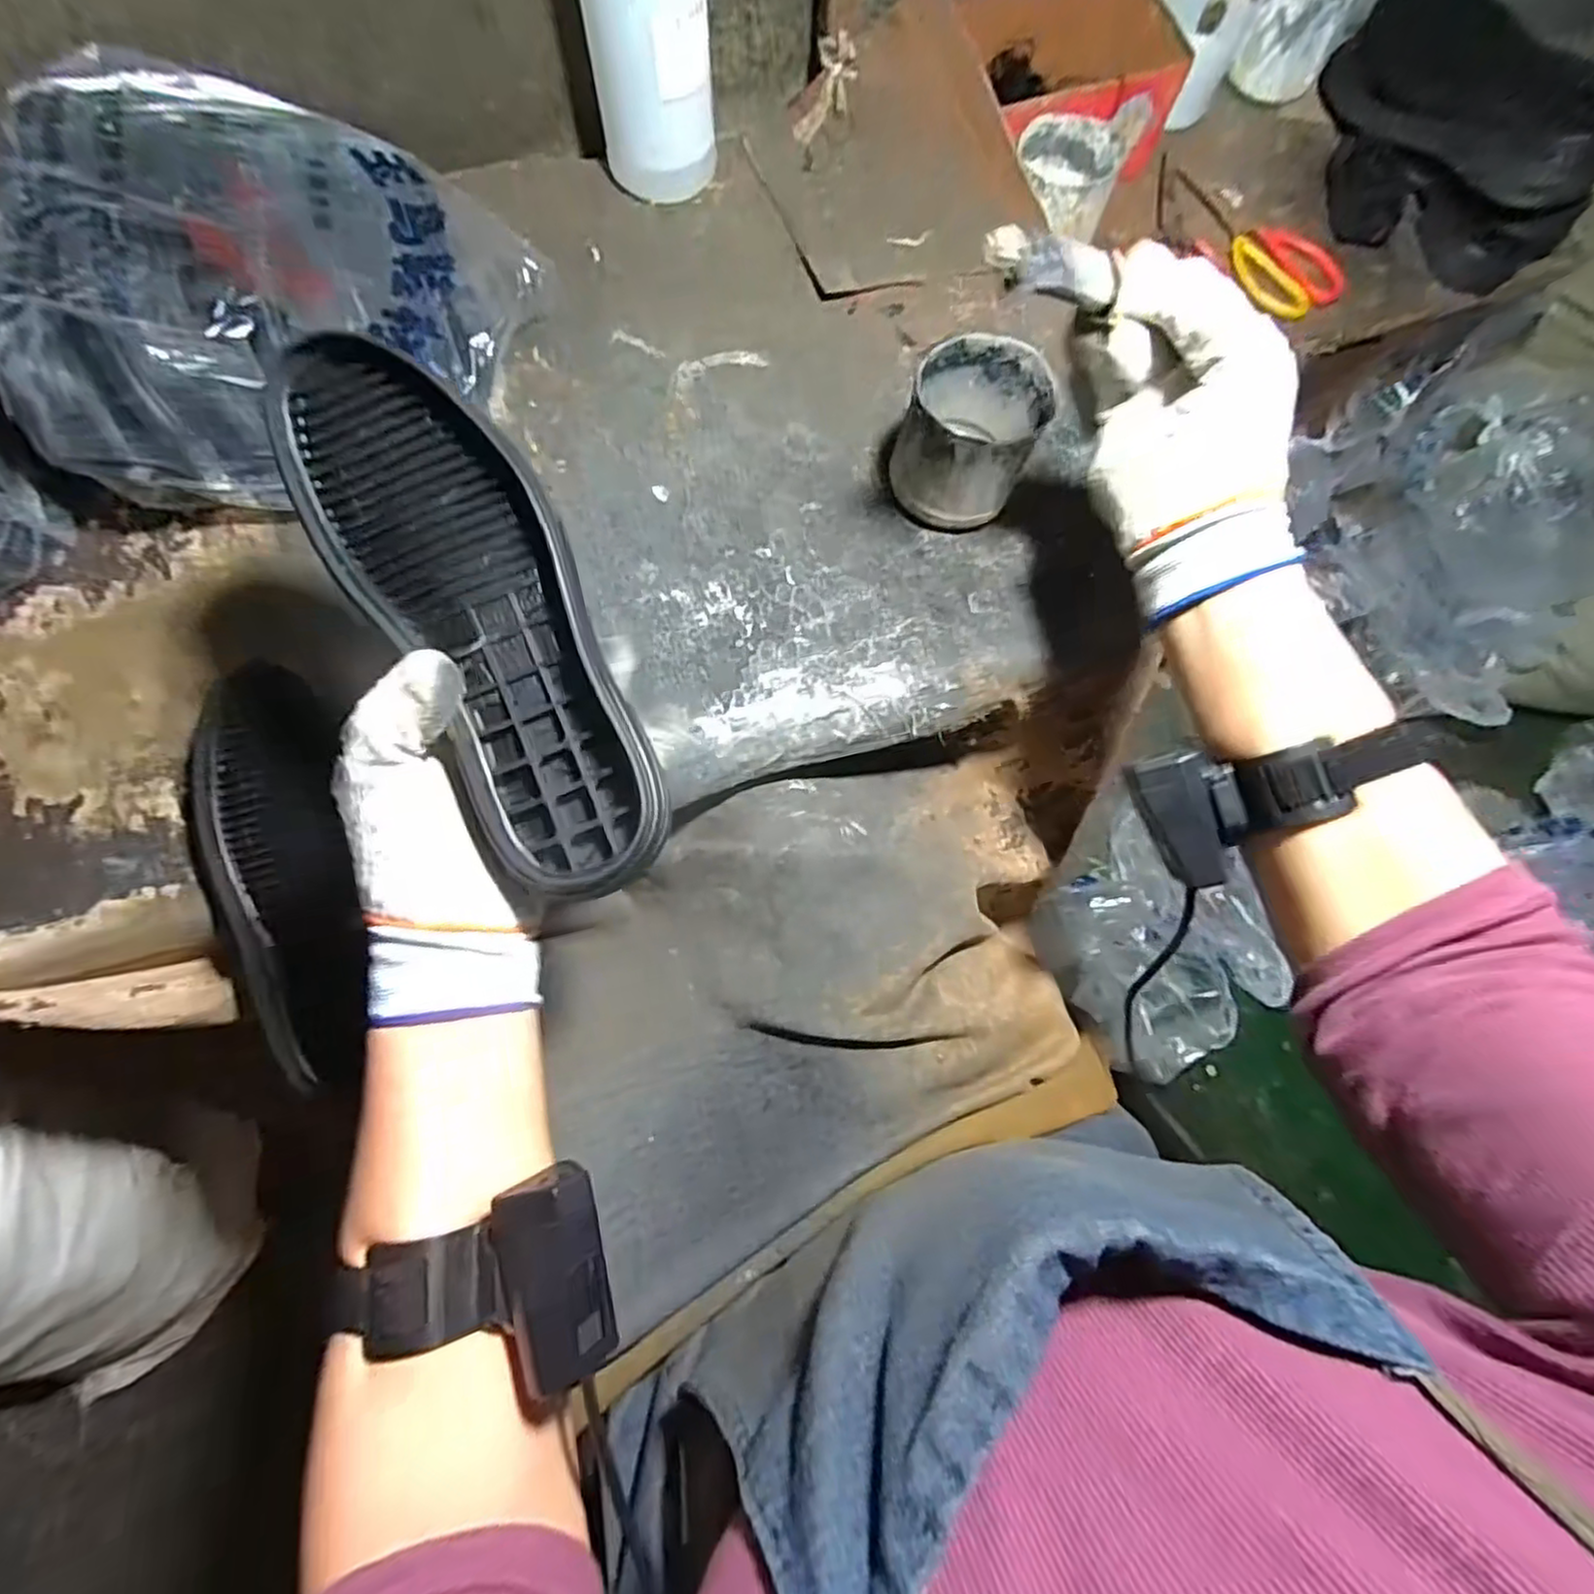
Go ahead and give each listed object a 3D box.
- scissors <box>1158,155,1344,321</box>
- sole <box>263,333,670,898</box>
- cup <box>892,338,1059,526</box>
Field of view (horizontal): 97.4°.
[{"bbox_3d":[0.416,-0.529,0.661,0.212,0.019,0.076,41,77,10],"label":"scissors"},{"bbox_3d":[-0.140,-0.082,0.317,0.089,0.033,0.265,-29,89,-9],"label":"sole"},{"bbox_3d":[0.117,-0.247,0.488,0.084,0.082,0.101,31,75,7],"label":"cup"}]

